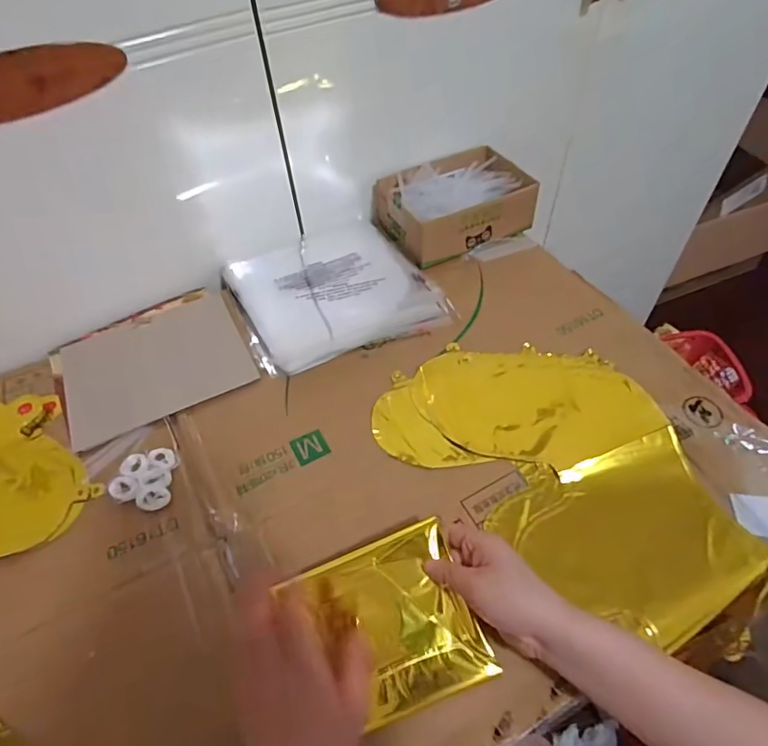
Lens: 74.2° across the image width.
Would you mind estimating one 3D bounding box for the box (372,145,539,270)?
[{"bbox_3d":[0.096,-0.225,0.692,0.195,0.066,0.127,-19,53,-12],"label":"box"}]

